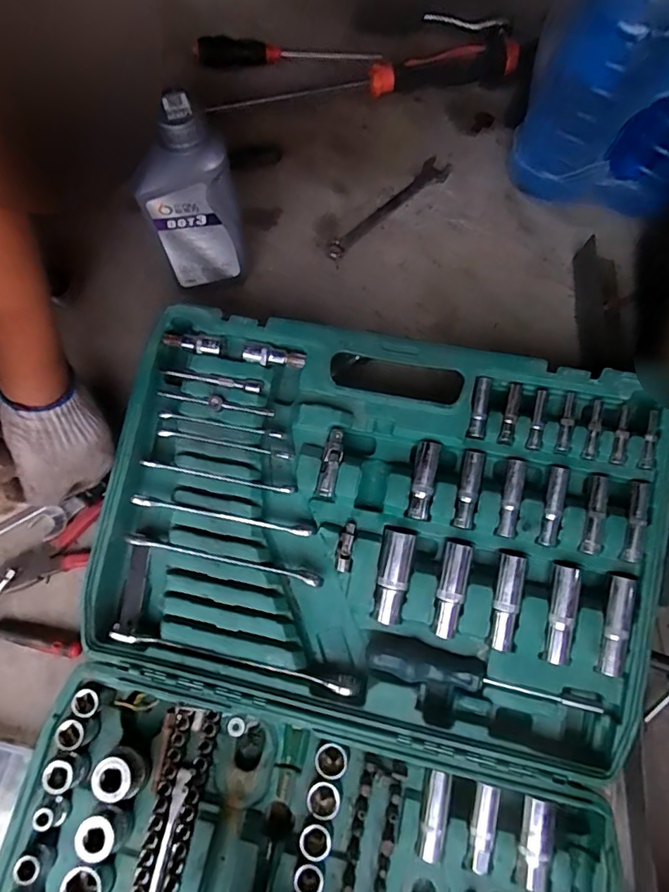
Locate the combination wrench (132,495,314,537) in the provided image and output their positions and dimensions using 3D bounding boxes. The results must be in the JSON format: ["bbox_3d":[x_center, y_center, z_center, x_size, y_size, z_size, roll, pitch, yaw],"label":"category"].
[{"bbox_3d":[-0.101,0.062,0.469,0.165,0.019,0.011,10,75,1],"label":"combination wrench"}]

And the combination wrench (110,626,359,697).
[{"bbox_3d":[-0.089,0.186,0.456,0.220,0.030,0.011,12,75,1],"label":"combination wrench"}]

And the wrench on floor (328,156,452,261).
[{"bbox_3d":[0.068,-0.283,0.620,0.032,0.012,0.193,42,78,9],"label":"wrench on floor"}]

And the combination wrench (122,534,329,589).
[{"bbox_3d":[-0.097,0.098,0.453,0.175,0.019,0.011,13,75,2],"label":"combination wrench"}]

